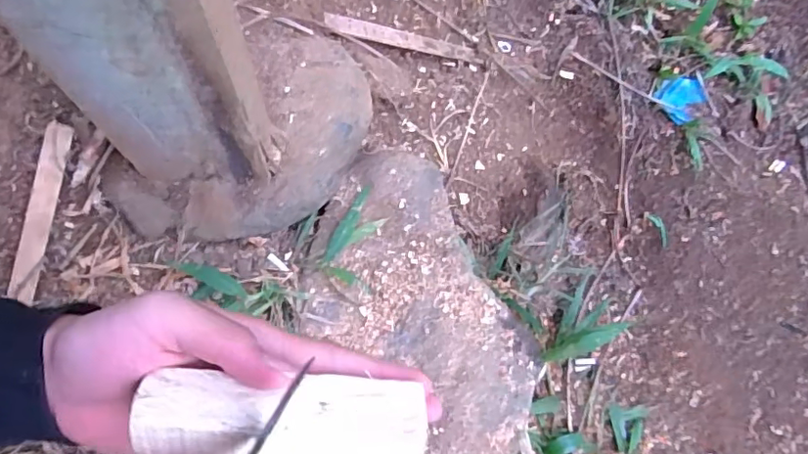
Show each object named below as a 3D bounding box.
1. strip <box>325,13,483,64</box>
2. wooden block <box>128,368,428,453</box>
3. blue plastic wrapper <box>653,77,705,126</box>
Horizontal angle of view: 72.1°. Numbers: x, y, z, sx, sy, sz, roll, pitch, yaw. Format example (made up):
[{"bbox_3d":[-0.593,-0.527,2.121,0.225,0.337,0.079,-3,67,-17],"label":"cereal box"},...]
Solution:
[{"bbox_3d":[0.004,-0.203,0.603,0.191,0.009,0.022,2,70,-31],"label":"strip"},{"bbox_3d":[-0.049,0.081,0.228,0.112,0.020,0.036,6,72,-7],"label":"wooden block"},{"bbox_3d":[0.405,-0.190,0.813,0.093,0.015,0.065,-39,99,-21],"label":"blue plastic wrapper"}]

